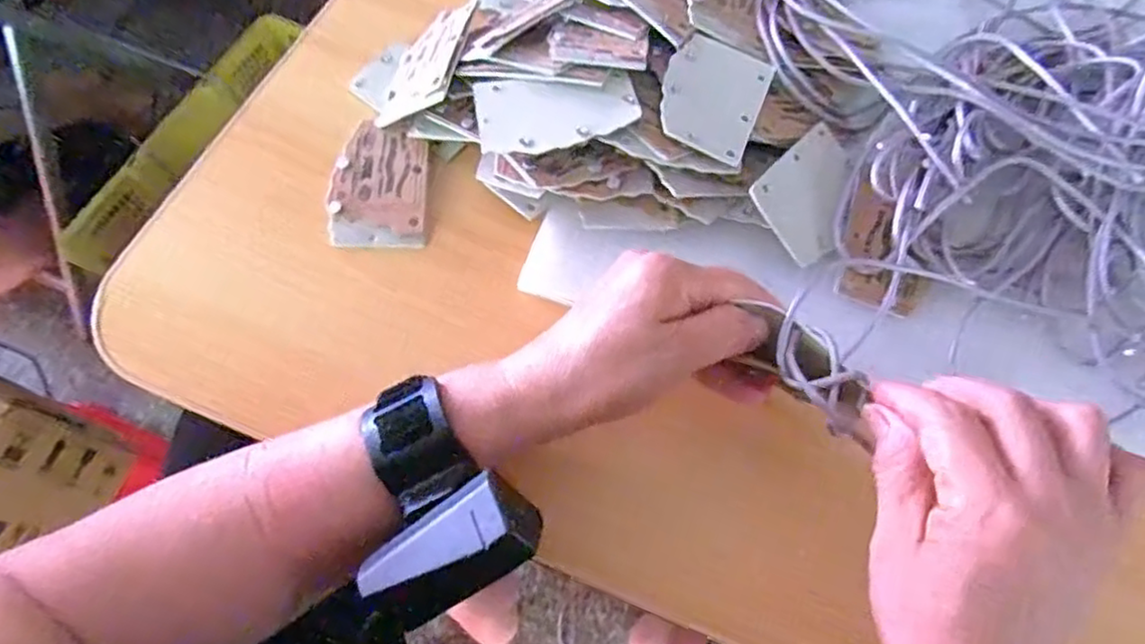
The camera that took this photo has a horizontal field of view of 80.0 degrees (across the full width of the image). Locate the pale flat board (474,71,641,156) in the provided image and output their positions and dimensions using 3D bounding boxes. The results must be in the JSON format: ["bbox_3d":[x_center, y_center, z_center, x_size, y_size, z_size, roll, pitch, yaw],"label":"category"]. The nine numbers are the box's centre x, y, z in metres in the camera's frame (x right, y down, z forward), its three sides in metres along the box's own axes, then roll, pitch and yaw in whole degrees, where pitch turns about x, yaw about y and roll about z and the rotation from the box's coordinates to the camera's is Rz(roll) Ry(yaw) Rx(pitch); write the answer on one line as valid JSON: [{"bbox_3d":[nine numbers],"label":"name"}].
[{"bbox_3d":[-0.007,-0.110,0.360,0.084,0.006,0.047,-6,66,-3],"label":"pale flat board"}]

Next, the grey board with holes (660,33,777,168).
[{"bbox_3d":[0.077,-0.125,0.376,0.055,0.004,0.083,24,60,1],"label":"grey board with holes"}]

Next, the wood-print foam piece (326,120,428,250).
[{"bbox_3d":[-0.110,-0.078,0.390,0.053,0.007,0.079,-1,66,-3],"label":"wood-print foam piece"}]

